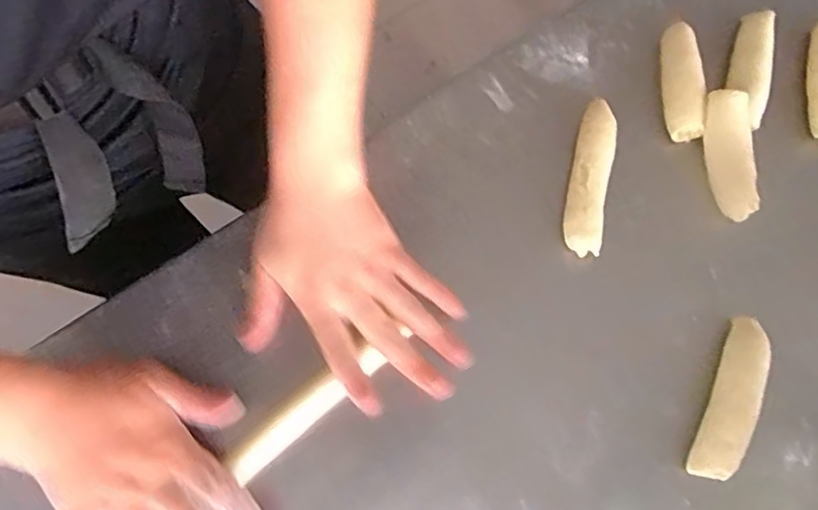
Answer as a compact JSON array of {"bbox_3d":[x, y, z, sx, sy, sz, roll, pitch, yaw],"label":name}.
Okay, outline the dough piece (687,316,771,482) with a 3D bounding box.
[{"bbox_3d":[0.236,0.102,0.439,0.030,0.033,0.121,20,72,7],"label":"dough piece"}]

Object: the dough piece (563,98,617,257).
[{"bbox_3d":[0.151,-0.066,0.502,0.031,0.025,0.136,12,71,4],"label":"dough piece"}]

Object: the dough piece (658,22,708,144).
[{"bbox_3d":[0.236,-0.154,0.523,0.030,0.033,0.114,4,71,2],"label":"dough piece"}]

